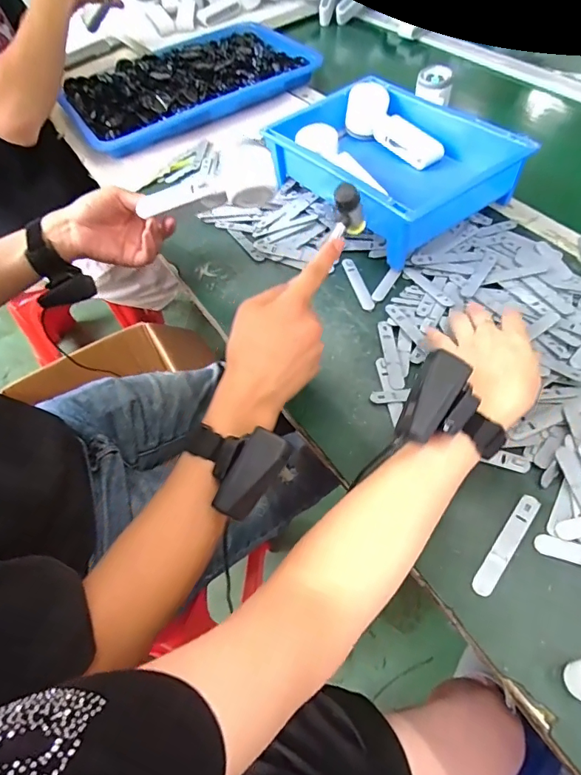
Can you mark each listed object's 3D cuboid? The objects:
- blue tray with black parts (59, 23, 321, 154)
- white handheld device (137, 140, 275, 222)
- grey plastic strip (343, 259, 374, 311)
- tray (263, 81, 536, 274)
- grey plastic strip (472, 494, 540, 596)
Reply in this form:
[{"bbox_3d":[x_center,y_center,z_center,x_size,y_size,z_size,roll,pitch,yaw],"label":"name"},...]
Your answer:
[{"bbox_3d":[-0.198,-0.625,0.918,0.509,0.048,0.365,-30,57,-16],"label":"blue tray with black parts"},{"bbox_3d":[-0.092,-0.226,0.524,0.153,0.063,0.043,-23,11,-1],"label":"white handheld device"},{"bbox_3d":[0.084,-0.130,0.562,0.015,0.005,0.090,-14,54,-5],"label":"grey plastic strip"},{"bbox_3d":[0.133,-0.317,0.628,0.216,0.080,0.304,-31,58,-16],"label":"tray"},{"bbox_3d":[0.175,0.126,0.363,0.016,0.006,0.094,32,63,25],"label":"grey plastic strip"}]

